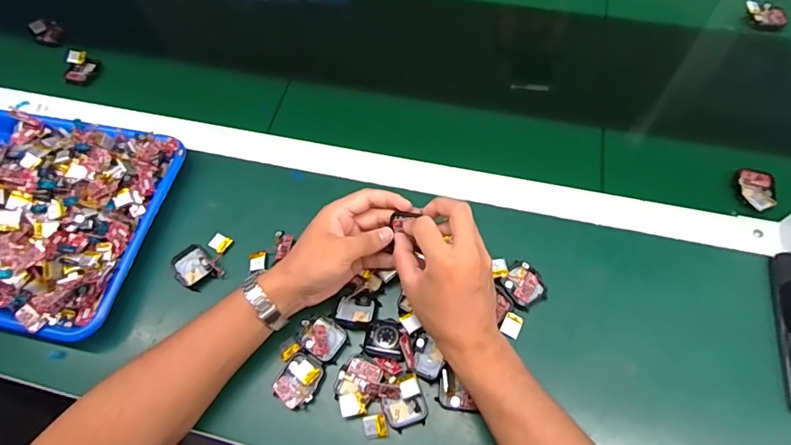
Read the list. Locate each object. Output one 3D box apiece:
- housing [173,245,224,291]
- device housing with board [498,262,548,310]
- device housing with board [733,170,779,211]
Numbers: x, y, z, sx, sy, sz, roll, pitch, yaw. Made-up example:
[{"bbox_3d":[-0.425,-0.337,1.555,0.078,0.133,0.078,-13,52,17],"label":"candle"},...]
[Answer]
[{"bbox_3d":[-0.219,0.050,0.517,0.050,0.011,0.039,41,72,21],"label":"housing"},{"bbox_3d":[0.130,0.065,0.485,0.037,0.018,0.044,-31,65,-12],"label":"device housing with board"},{"bbox_3d":[0.398,-0.036,0.525,0.037,0.017,0.052,15,64,11],"label":"device housing with board"}]

